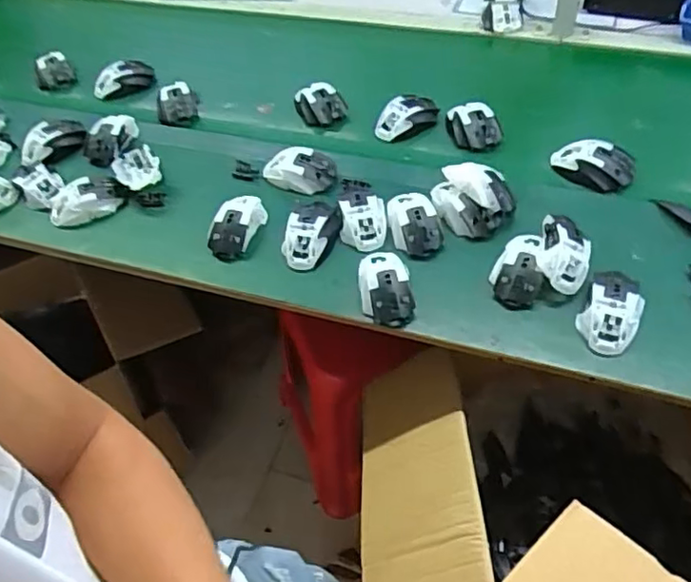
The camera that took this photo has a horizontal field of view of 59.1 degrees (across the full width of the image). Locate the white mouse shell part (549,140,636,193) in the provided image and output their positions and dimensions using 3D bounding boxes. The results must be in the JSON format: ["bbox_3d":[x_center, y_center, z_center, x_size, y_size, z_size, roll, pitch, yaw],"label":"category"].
[{"bbox_3d":[0.365,-0.189,0.897,0.114,0.034,0.072,14,52,15],"label":"white mouse shell part"}]

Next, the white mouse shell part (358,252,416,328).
[{"bbox_3d":[0.051,-0.009,0.796,0.067,0.038,0.116,-8,50,-3],"label":"white mouse shell part"}]

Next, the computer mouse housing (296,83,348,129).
[{"bbox_3d":[-0.043,-0.317,1.044,0.076,0.052,0.101,-16,51,-10],"label":"computer mouse housing"}]

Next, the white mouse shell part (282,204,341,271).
[{"bbox_3d":[-0.049,-0.081,0.863,0.070,0.045,0.112,19,54,18],"label":"white mouse shell part"}]

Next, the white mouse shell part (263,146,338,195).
[{"bbox_3d":[-0.071,-0.182,0.940,0.117,0.049,0.071,3,50,6],"label":"white mouse shell part"}]

